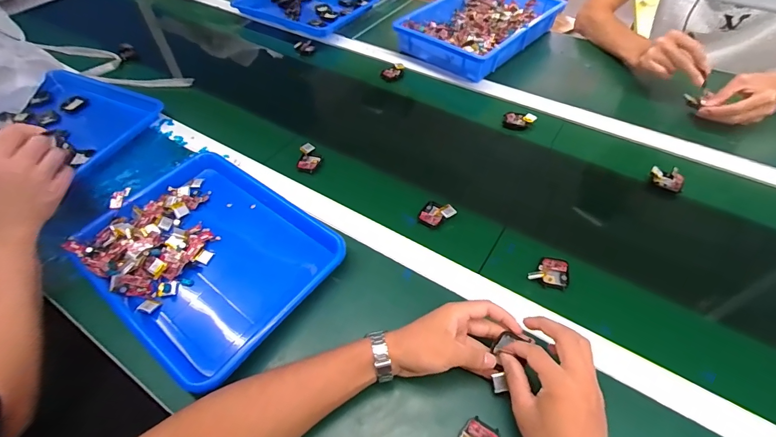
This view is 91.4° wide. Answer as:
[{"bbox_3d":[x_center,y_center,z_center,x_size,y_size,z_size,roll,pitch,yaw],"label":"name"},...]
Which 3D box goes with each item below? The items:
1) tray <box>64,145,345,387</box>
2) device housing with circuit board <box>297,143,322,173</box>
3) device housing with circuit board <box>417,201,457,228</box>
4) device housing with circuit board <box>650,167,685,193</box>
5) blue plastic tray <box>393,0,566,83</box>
[{"bbox_3d":[-0.248,0.046,0.543,0.329,0.050,0.270,30,59,25],"label":"tray"},{"bbox_3d":[-0.137,-0.107,0.665,0.038,0.020,0.052,9,53,11],"label":"device housing with circuit board"},{"bbox_3d":[0.076,-0.004,0.583,0.048,0.025,0.043,23,57,20],"label":"device housing with circuit board"},{"bbox_3d":[0.452,-0.066,0.612,0.049,0.025,0.027,29,59,24],"label":"device housing with circuit board"},{"bbox_3d":[0.219,-0.463,0.903,0.264,0.054,0.364,32,60,26],"label":"blue plastic tray"}]

